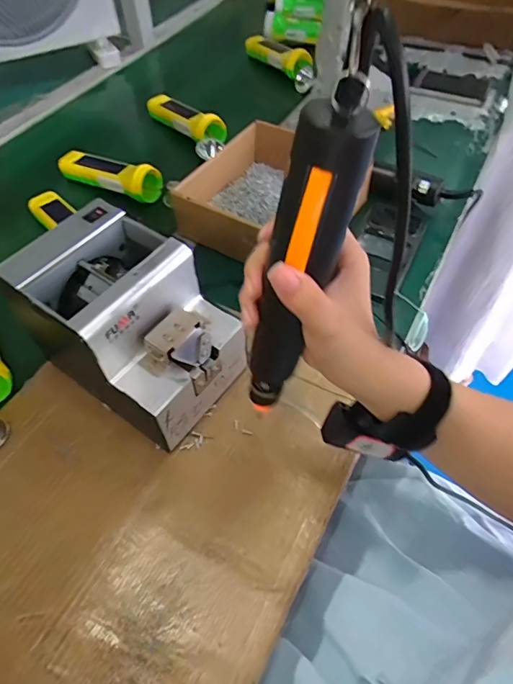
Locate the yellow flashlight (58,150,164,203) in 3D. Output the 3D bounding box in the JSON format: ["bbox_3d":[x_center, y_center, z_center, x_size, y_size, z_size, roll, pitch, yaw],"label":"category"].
[{"bbox_3d":[-0.216,-0.253,0.686,0.177,0.044,0.049,22,57,15],"label":"yellow flashlight"}]

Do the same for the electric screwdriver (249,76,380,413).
[{"bbox_3d":[0.021,-0.031,0.282,0.046,0.238,0.032,-11,56,-18],"label":"electric screwdriver"}]

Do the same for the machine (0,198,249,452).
[{"bbox_3d":[-0.117,-0.014,0.443,0.174,0.148,0.122,30,60,20],"label":"machine"}]

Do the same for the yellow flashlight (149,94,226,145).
[{"bbox_3d":[-0.119,-0.382,0.772,0.054,0.041,0.158,-35,61,-22],"label":"yellow flashlight"}]

